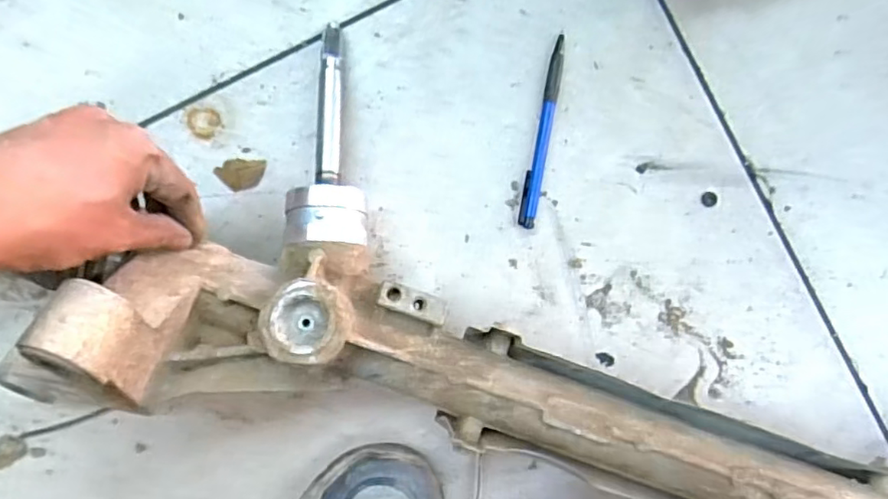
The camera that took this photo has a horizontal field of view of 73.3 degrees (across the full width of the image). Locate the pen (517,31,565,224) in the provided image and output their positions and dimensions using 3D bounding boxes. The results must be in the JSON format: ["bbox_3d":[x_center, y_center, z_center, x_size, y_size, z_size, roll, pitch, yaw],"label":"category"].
[{"bbox_3d":[0.071,-0.083,0.422,0.013,0.009,0.134,11,89,1],"label":"pen"}]

